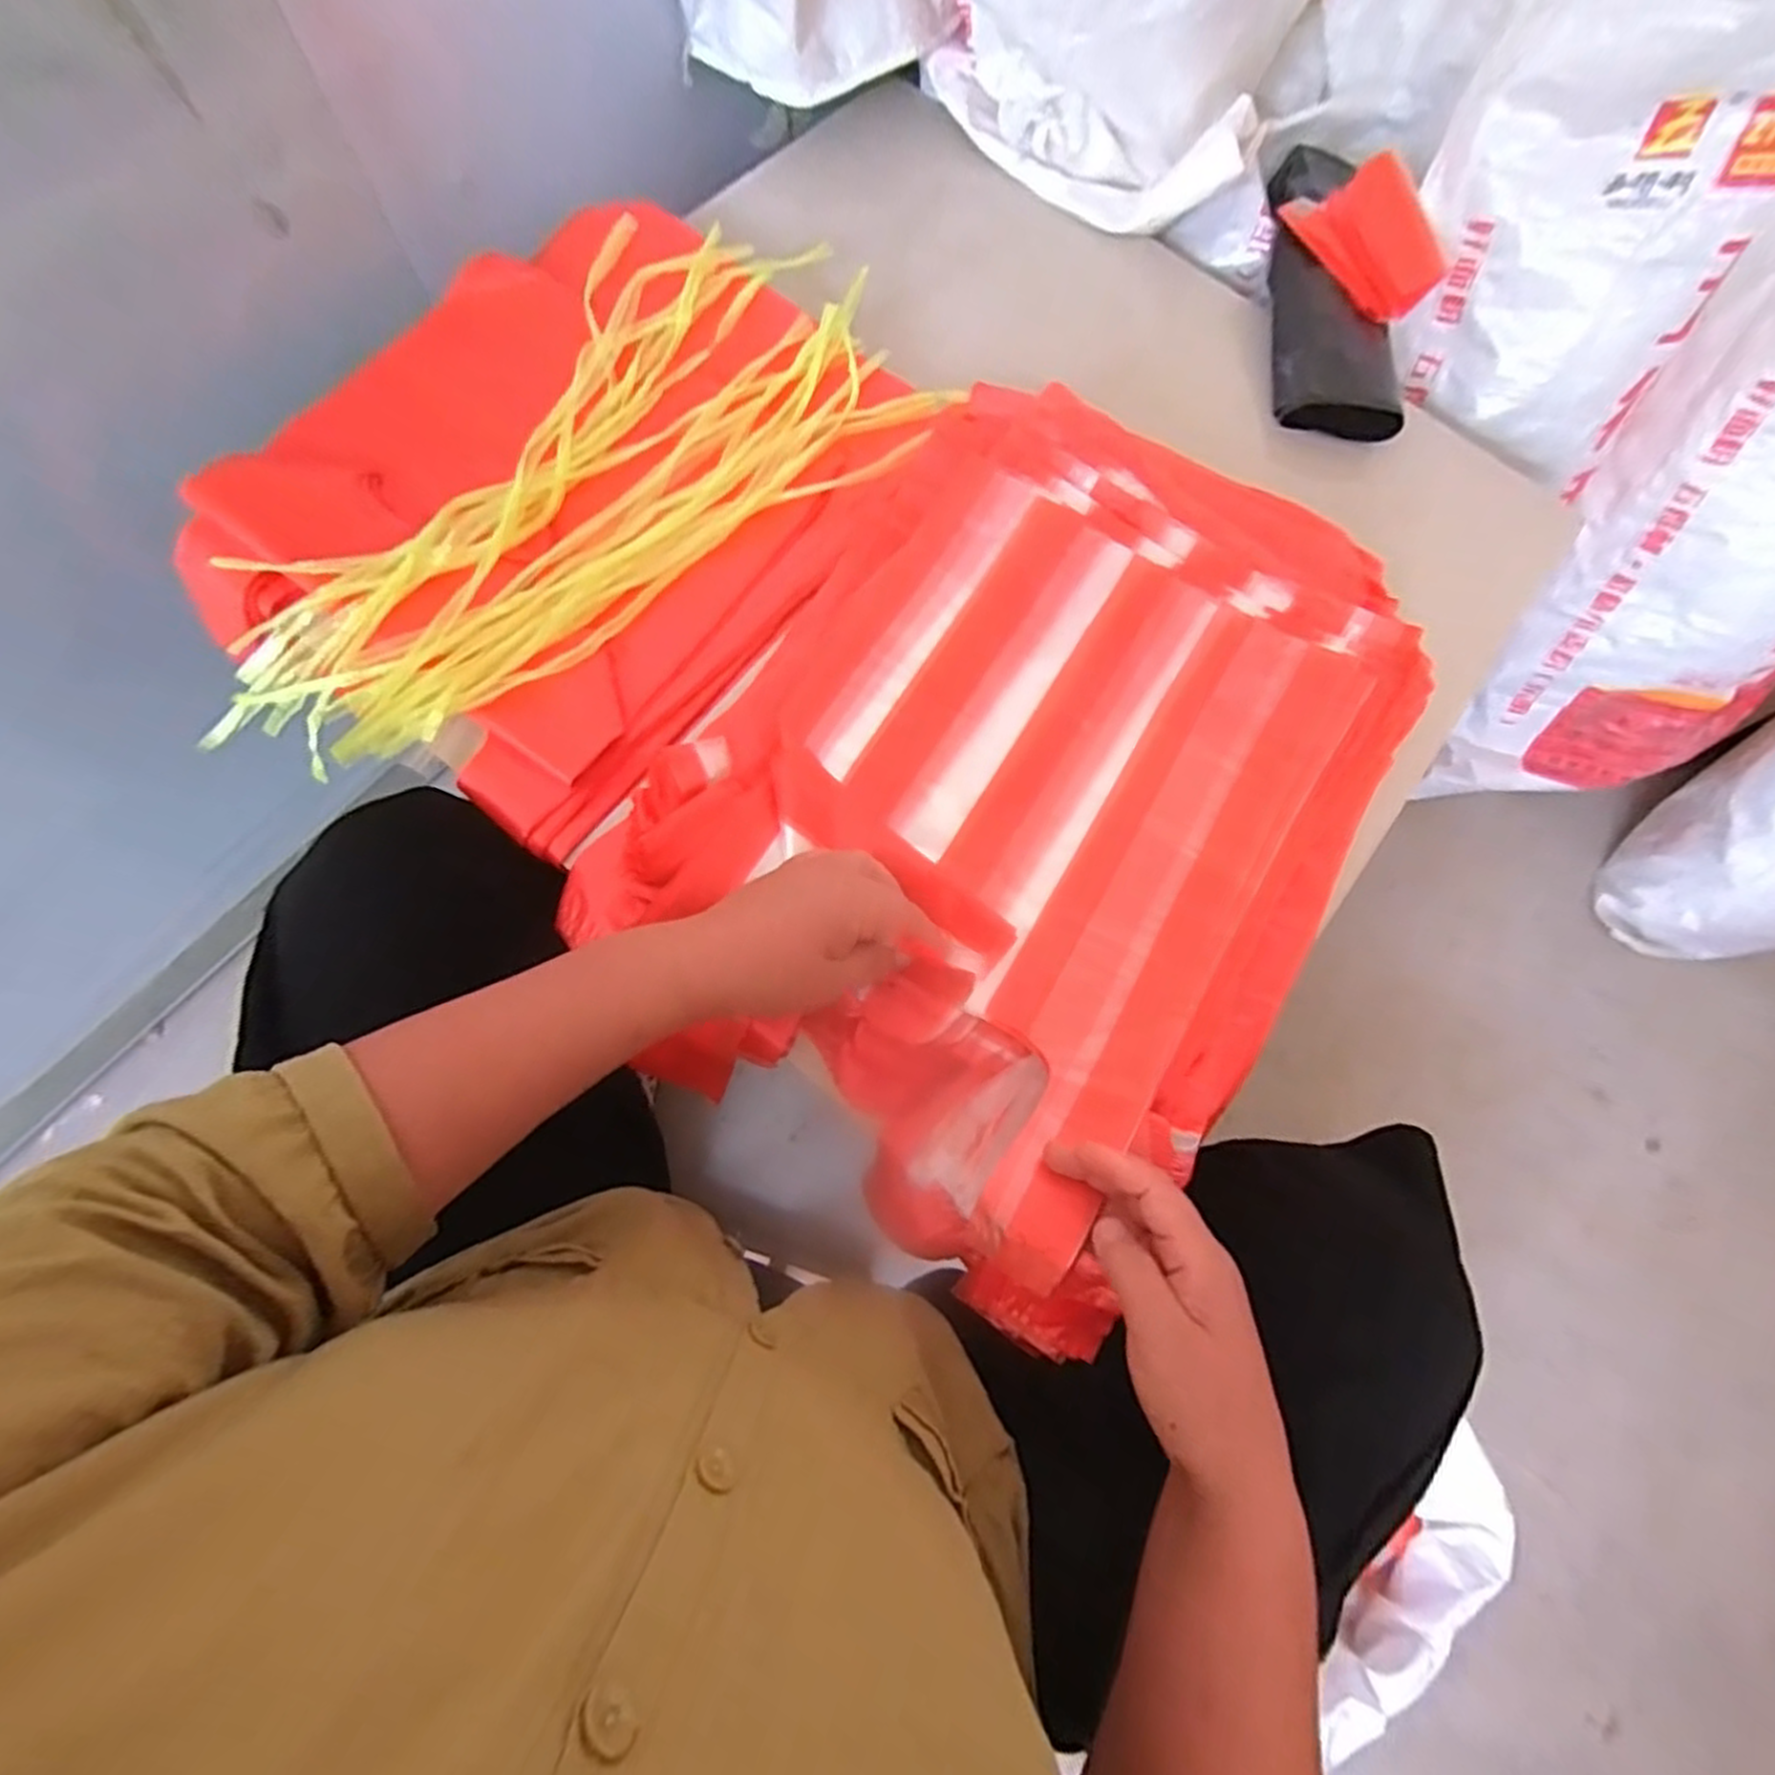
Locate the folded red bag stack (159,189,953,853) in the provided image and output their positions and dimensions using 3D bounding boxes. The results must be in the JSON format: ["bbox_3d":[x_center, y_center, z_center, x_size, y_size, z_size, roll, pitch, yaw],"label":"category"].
[{"bbox_3d":[-0.234,-0.299,0.572,0.389,0.052,0.466,39,76,9],"label":"folded red bag stack"}]

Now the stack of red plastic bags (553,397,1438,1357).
[{"bbox_3d":[0.097,-0.067,0.505,0.410,0.076,0.551,34,75,8],"label":"stack of red plastic bags"}]

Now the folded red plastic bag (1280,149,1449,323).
[{"bbox_3d":[0.419,-0.572,0.675,0.087,0.059,0.134,-34,77,-11],"label":"folded red plastic bag"}]

